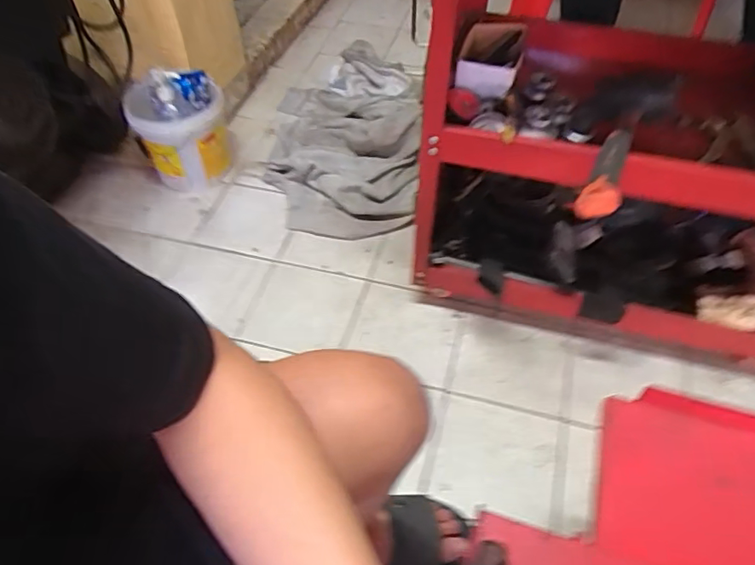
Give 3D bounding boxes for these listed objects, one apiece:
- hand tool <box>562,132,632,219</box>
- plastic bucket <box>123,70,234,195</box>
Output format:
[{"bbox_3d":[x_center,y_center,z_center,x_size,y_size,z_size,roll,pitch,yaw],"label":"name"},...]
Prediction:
[{"bbox_3d":[0.277,-0.132,0.669,0.050,0.025,0.173,27,57,21],"label":"hand tool"},{"bbox_3d":[-0.414,-0.324,1.220,0.191,0.263,0.191,-19,54,-14],"label":"plastic bucket"}]

